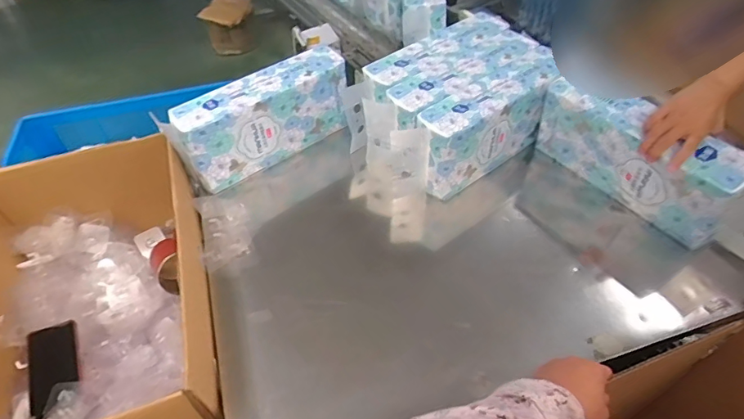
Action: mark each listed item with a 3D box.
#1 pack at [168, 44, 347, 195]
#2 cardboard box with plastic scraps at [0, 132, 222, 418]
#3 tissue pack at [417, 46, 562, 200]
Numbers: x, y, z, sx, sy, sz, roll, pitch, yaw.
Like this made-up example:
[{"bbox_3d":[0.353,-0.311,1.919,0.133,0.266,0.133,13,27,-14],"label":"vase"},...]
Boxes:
[{"bbox_3d":[-0.215,-0.184,0.964,0.342,0.166,0.098,-28,54,-20],"label":"pack"},{"bbox_3d":[-0.486,0.219,0.895,0.400,0.423,0.591,-16,51,-12],"label":"cardboard box with plastic scraps"},{"bbox_3d":[0.216,-0.157,0.932,0.274,0.175,0.096,-27,54,-19],"label":"tissue pack"}]

